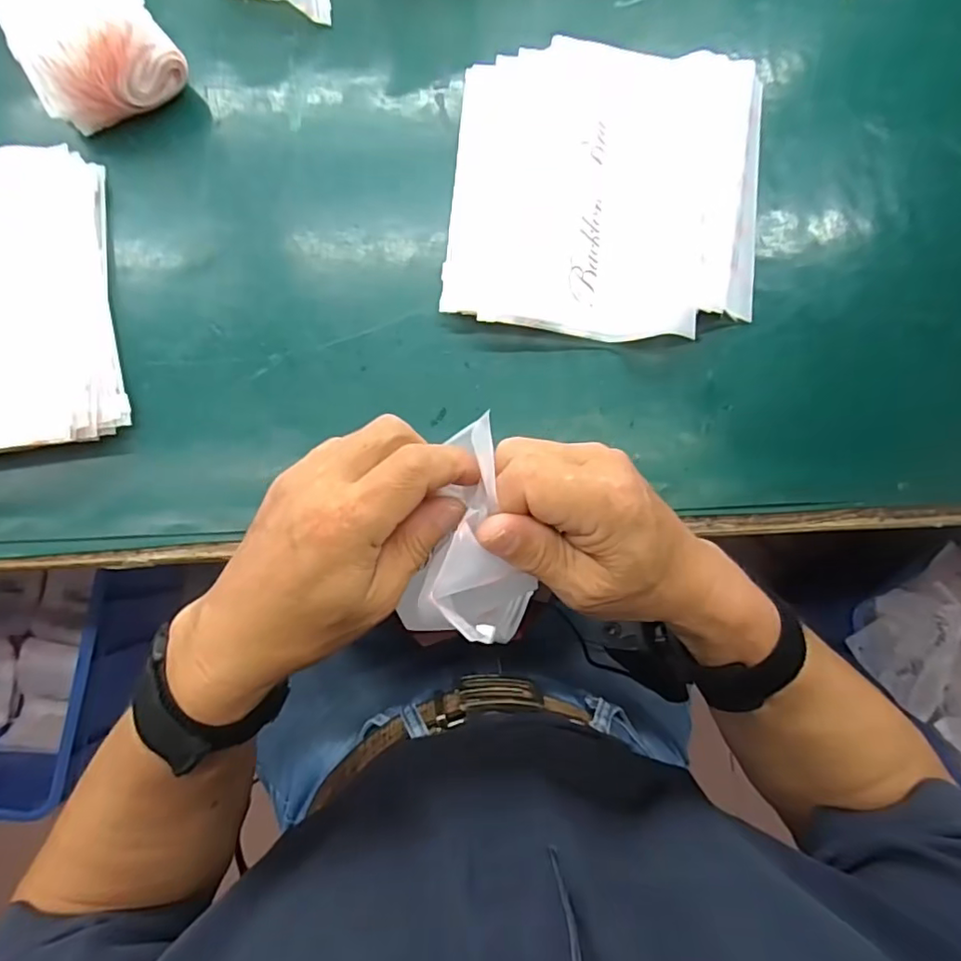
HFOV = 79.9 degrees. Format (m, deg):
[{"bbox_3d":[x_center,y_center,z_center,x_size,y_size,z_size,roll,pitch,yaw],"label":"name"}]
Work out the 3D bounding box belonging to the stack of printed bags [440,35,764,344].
[{"bbox_3d":[0.091,-0.204,0.394,0.213,0.026,0.213,6,83,-3],"label":"stack of printed bags"}]

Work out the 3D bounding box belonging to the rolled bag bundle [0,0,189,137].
[{"bbox_3d":[-0.286,-0.335,0.373,0.090,0.050,0.200,-32,86,-7],"label":"rolled bag bundle"}]

